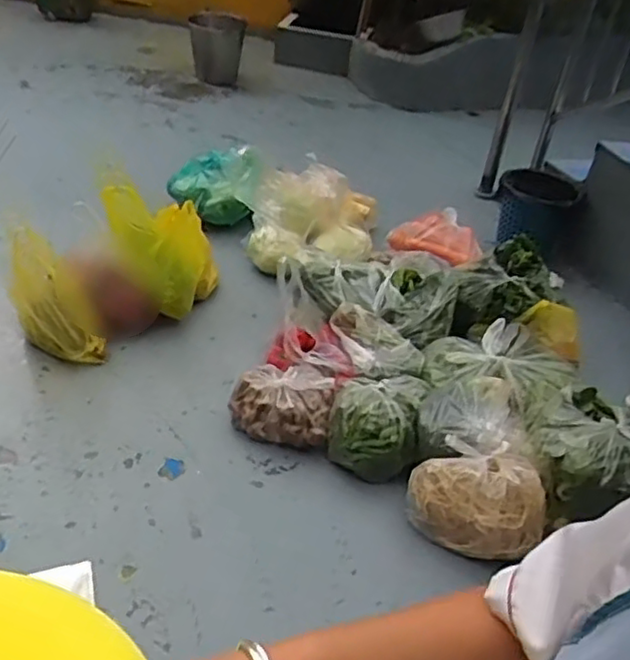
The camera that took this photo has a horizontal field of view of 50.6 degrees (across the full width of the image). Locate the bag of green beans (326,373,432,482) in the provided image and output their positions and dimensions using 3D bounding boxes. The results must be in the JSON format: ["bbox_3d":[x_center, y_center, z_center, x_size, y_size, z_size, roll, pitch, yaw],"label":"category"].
[{"bbox_3d":[0.145,0.220,1.600,0.210,0.168,0.214,13,36,8],"label":"bag of green beans"}]

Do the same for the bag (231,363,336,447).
[{"bbox_3d":[-0.081,0.180,1.661,0.250,0.136,0.173,10,36,4],"label":"bag"}]

